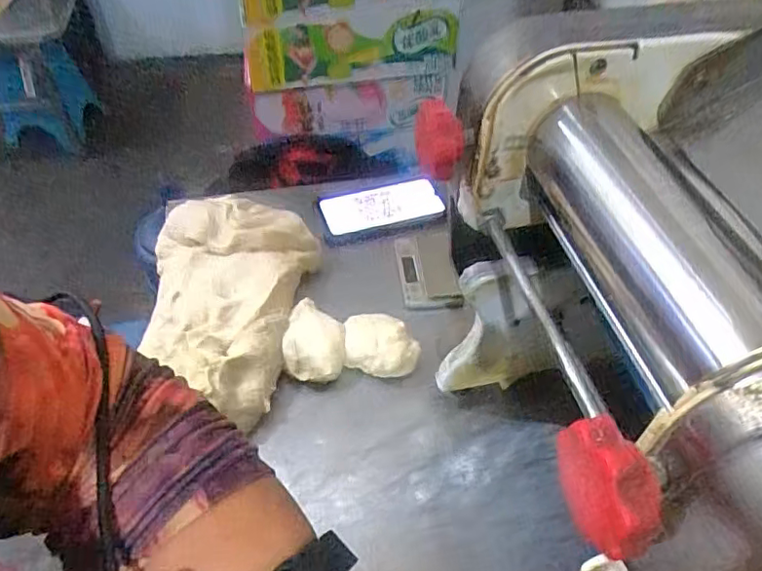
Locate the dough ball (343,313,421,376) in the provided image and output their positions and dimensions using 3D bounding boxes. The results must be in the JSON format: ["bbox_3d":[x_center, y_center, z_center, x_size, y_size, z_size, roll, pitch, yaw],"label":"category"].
[{"bbox_3d":[0.000,0.064,0.602,0.081,0.045,0.059,11,49,6],"label":"dough ball"}]

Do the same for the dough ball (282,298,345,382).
[{"bbox_3d":[-0.068,0.055,0.592,0.059,0.044,0.088,0,49,-4],"label":"dough ball"}]

